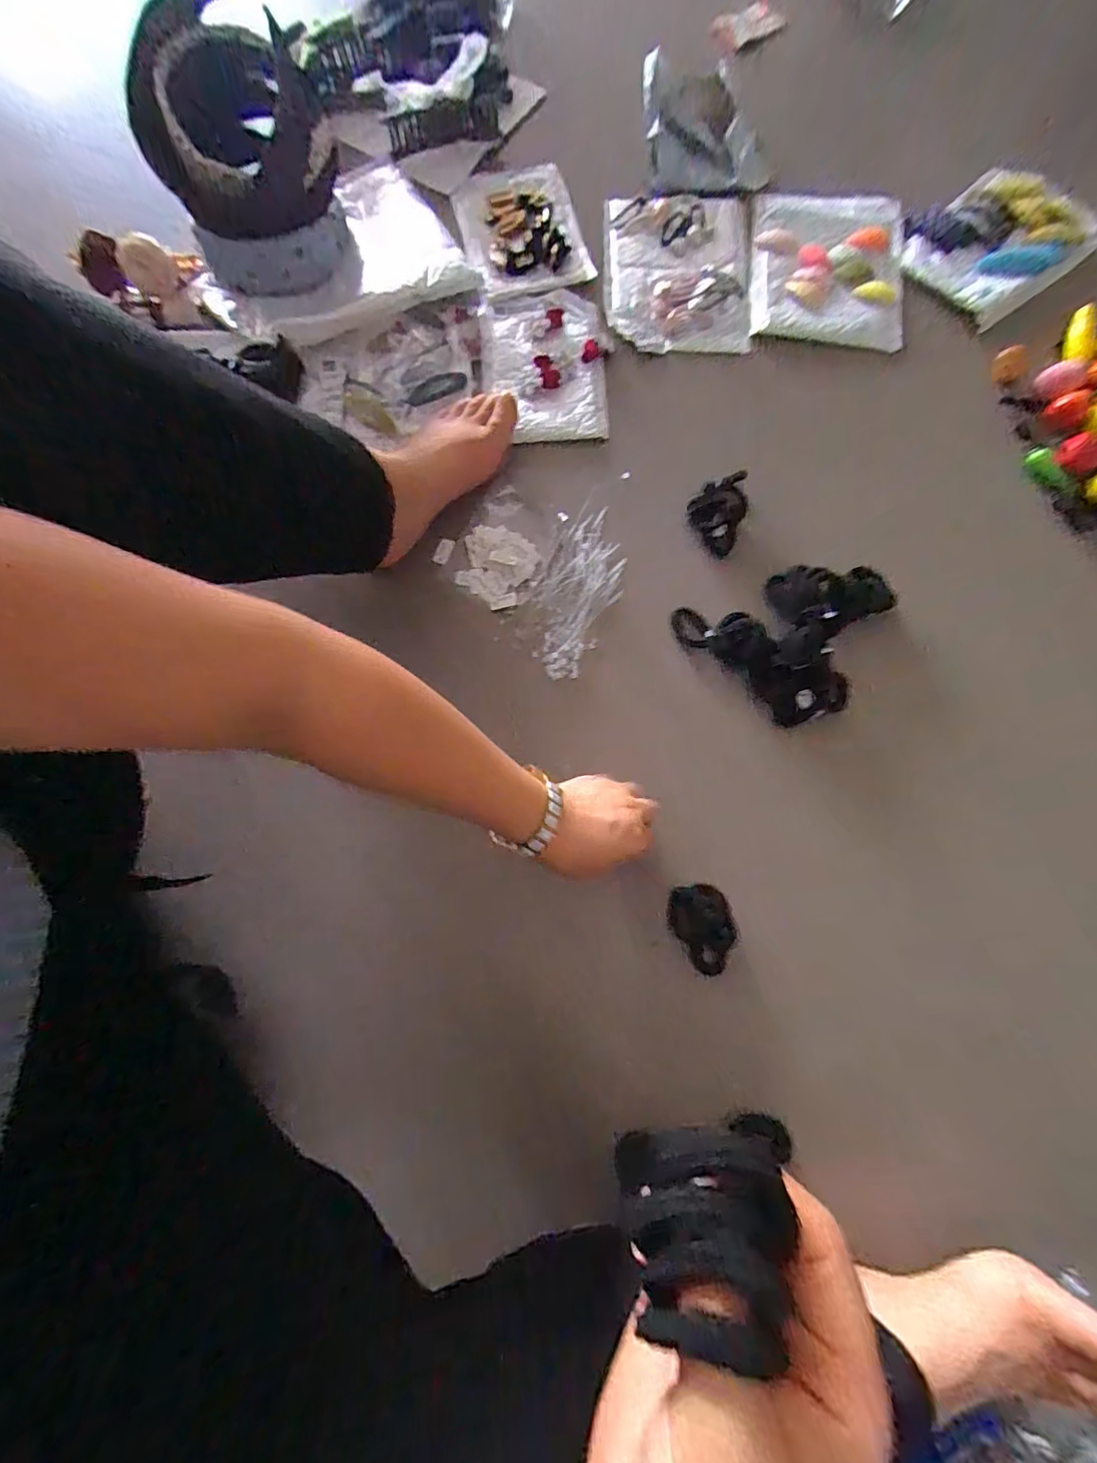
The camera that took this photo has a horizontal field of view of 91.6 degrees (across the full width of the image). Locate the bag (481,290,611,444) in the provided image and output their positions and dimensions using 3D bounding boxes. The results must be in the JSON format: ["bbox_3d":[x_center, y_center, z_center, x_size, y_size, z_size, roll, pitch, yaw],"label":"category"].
[{"bbox_3d":[-0.004,-0.375,0.541,0.121,0.013,0.176,-3,77,0],"label":"bag"}]

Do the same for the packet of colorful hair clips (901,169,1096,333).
[{"bbox_3d":[0.488,-0.533,0.573,0.216,0.012,0.150,-34,79,-7],"label":"packet of colorful hair clips"}]

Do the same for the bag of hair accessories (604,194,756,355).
[{"bbox_3d":[0.139,-0.494,0.567,0.155,0.015,0.198,2,77,1],"label":"bag of hair accessories"}]

